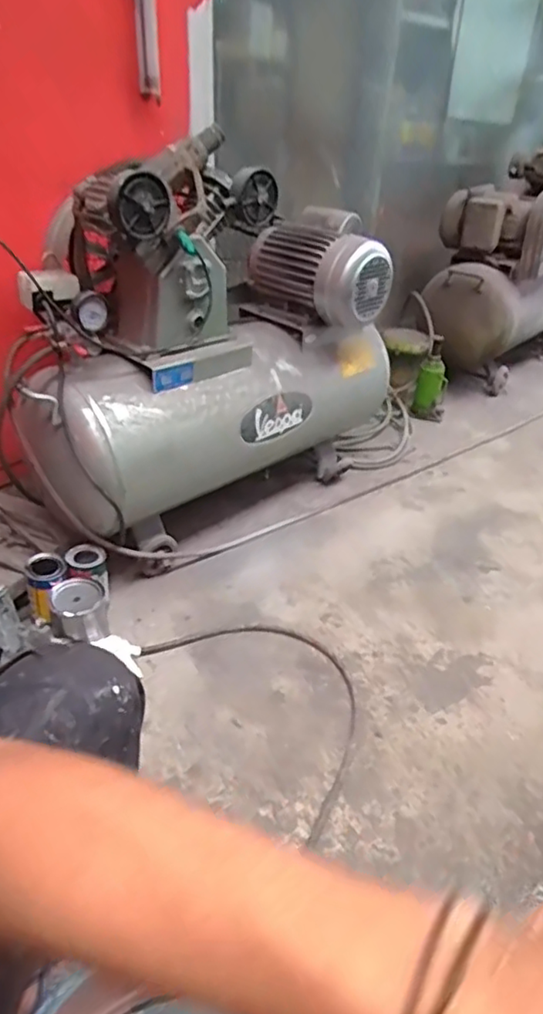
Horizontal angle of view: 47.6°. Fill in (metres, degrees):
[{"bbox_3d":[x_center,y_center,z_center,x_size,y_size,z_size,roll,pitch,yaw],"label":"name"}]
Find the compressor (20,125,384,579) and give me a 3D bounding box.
[{"bbox_3d":[-0.155,-0.371,1.369,0.887,0.656,0.412,-24,41,-33],"label":"compressor"}]

